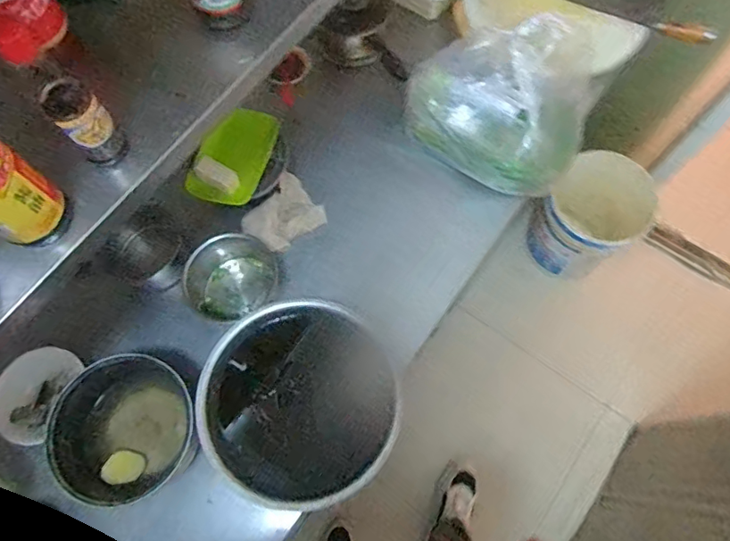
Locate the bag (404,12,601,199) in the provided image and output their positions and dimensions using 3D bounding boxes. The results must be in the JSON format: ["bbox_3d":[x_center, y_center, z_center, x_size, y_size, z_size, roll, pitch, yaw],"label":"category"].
[{"bbox_3d":[0.250,-0.340,0.892,0.334,0.209,0.275,30,74,12],"label":"bag"}]

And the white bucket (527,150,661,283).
[{"bbox_3d":[0.672,-0.151,1.537,0.268,0.319,0.255,0,70,1],"label":"white bucket"}]

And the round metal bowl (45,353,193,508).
[{"bbox_3d":[-0.362,0.244,0.767,0.205,0.086,0.207,0,70,1],"label":"round metal bowl"}]

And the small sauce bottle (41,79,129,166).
[{"bbox_3d":[-0.272,-0.145,0.495,0.042,0.096,0.041,0,70,1],"label":"small sauce bottle"}]

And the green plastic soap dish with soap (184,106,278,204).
[{"bbox_3d":[-0.214,-0.190,0.840,0.105,0.061,0.185,24,72,10],"label":"green plastic soap dish with soap"}]

